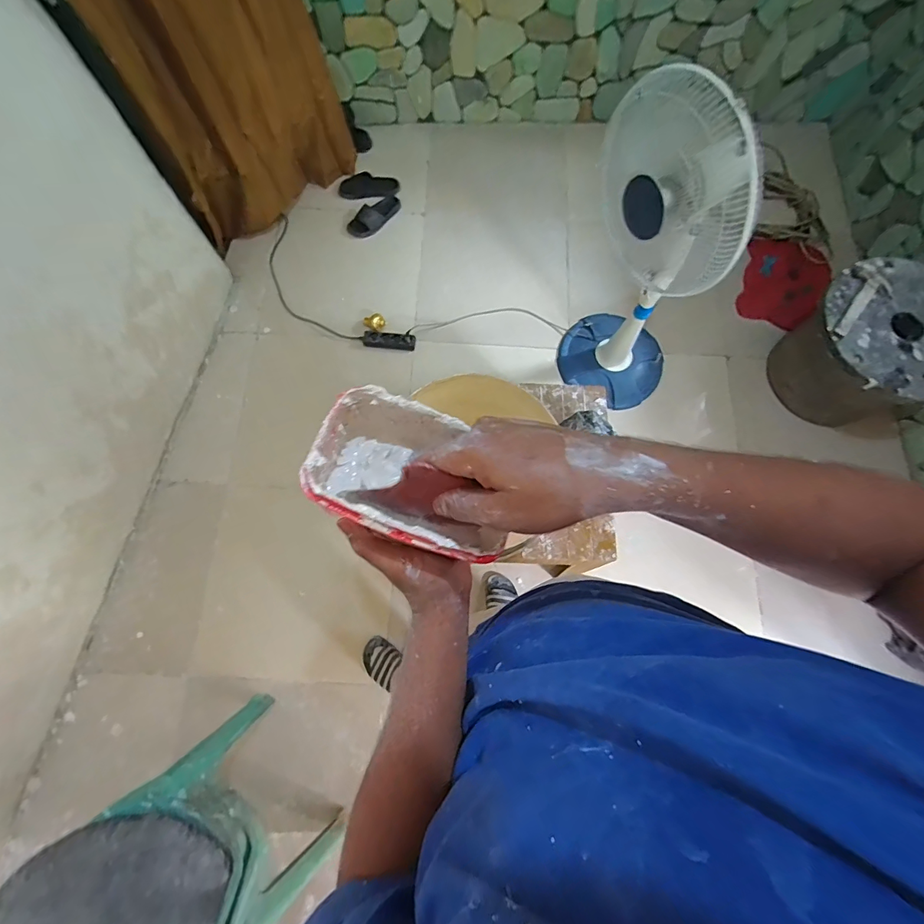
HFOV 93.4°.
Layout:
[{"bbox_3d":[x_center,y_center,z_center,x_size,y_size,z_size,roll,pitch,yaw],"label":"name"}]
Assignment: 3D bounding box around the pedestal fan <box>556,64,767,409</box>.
[{"bbox_3d":[0.514,-0.526,1.183,0.342,0.938,0.442,-41,78,-11],"label":"pedestal fan"}]

